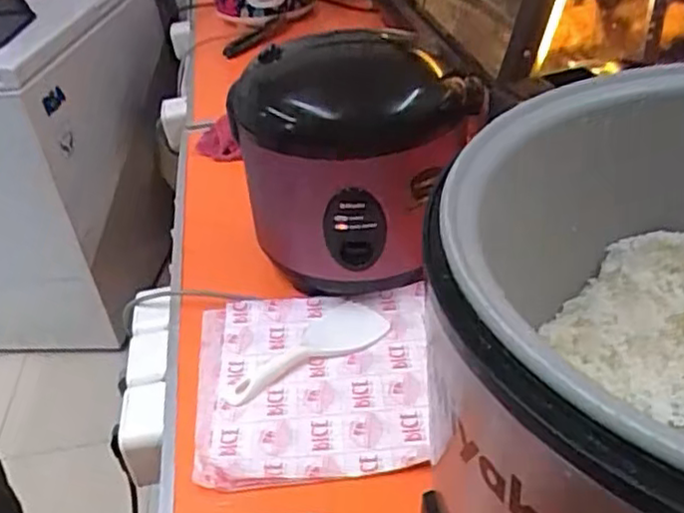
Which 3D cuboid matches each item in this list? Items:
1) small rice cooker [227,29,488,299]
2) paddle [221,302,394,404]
[{"bbox_3d":[0.012,-0.108,0.780,0.215,0.255,0.223,-5,36,3],"label":"small rice cooker"},{"bbox_3d":[-0.041,0.097,0.729,0.189,0.012,0.076,-24,39,-22],"label":"paddle"}]

